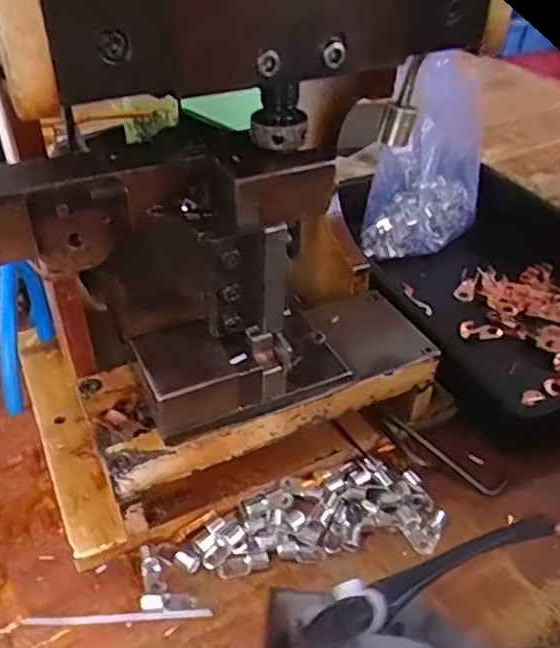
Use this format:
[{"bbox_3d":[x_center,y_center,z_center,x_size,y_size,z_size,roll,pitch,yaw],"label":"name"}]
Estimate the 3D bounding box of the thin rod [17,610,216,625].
[{"bbox_3d":[-0.097,0.176,0.367,0.109,0.004,0.005,0,38,-4],"label":"thin rod"}]

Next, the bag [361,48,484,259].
[{"bbox_3d":[0.163,-0.171,0.655,0.121,0.192,0.109,10,39,9],"label":"bag"}]

